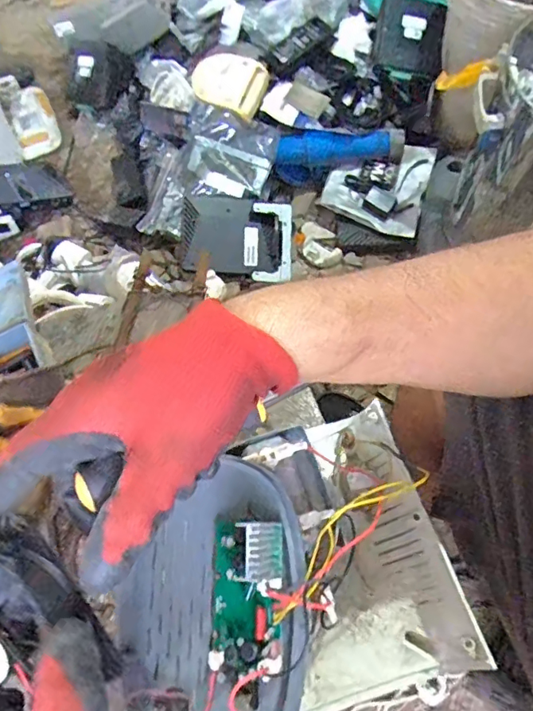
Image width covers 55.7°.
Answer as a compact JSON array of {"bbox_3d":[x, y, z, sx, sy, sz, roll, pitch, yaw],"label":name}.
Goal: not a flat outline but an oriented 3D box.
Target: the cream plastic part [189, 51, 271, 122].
[{"bbox_3d":[-0.076,-0.543,1.011,0.145,0.089,0.110,17,66,11],"label":"cream plastic part"}]

